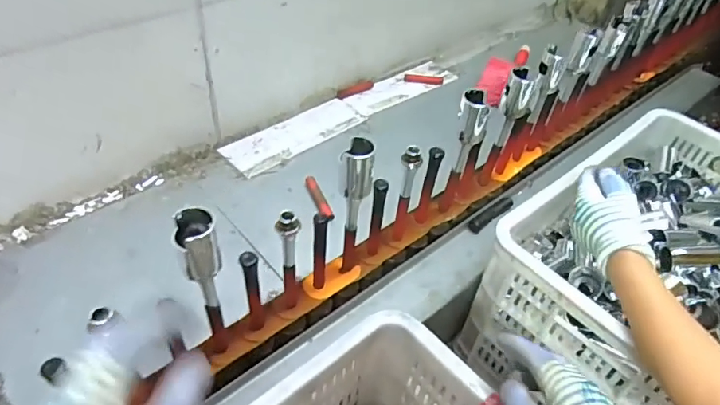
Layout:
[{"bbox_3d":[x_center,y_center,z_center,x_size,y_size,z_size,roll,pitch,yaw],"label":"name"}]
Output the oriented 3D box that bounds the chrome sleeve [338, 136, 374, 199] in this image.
[{"bbox_3d":[-0.004,-0.041,0.579,0.039,0.066,0.033,4,45,-2],"label":"chrome sleeve"}]

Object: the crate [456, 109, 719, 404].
[{"bbox_3d":[0.461,0.115,0.771,0.513,0.257,0.339,-30,55,-30],"label":"crate"}]

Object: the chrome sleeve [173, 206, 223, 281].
[{"bbox_3d":[-0.158,0.040,0.475,0.037,0.082,0.030,-17,50,-21],"label":"chrome sleeve"}]

